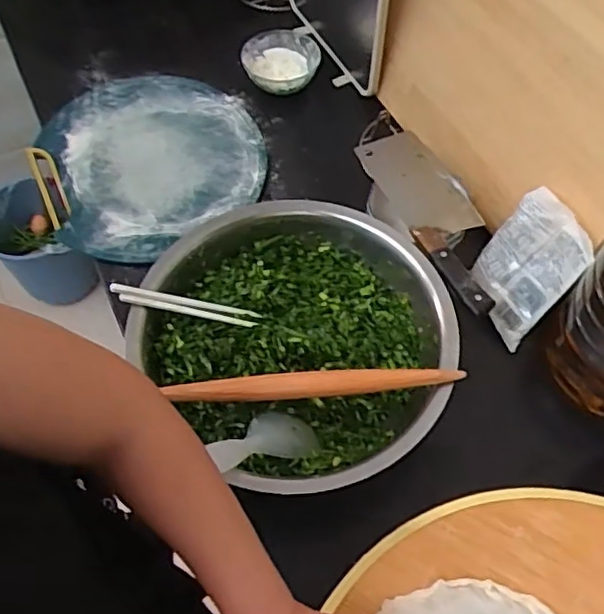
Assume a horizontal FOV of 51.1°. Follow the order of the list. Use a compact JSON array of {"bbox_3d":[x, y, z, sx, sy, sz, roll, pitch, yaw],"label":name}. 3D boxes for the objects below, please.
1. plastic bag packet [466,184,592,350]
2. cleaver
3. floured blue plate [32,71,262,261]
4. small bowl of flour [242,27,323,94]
[{"bbox_3d":[0.259,-0.047,0.741,0.021,0.157,0.114,-1,48,-40],"label":"plastic bag packet"},{"bbox_3d":[0.164,-0.113,0.761,0.091,0.028,0.276,-22,61,-13],"label":"cleaver"},{"bbox_3d":[-0.209,-0.216,0.913,0.293,0.028,0.325,-17,60,-10],"label":"floured blue plate"},{"bbox_3d":[-0.033,-0.386,0.995,0.119,0.047,0.115,0,59,0],"label":"small bowl of flour"}]

